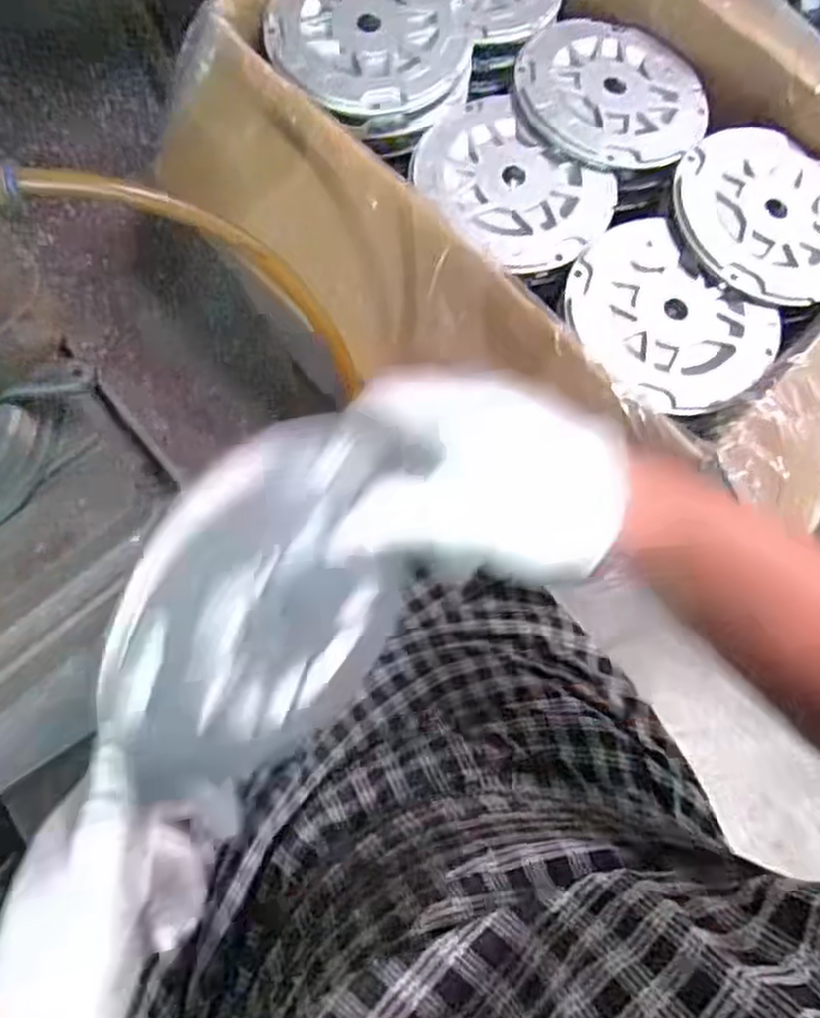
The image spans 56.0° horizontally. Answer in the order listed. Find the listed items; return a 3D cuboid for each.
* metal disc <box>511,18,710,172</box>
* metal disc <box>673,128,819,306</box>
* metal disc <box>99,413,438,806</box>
[{"bbox_3d":[0.144,-0.294,0.545,0.134,0.014,0.123,0,73,-1],"label":"metal disc"},{"bbox_3d":[0.244,-0.199,0.521,0.130,0.014,0.133,0,73,-1],"label":"metal disc"},{"bbox_3d":[-0.051,0.041,0.287,0.011,0.139,0.128,27,43,36],"label":"metal disc"}]

